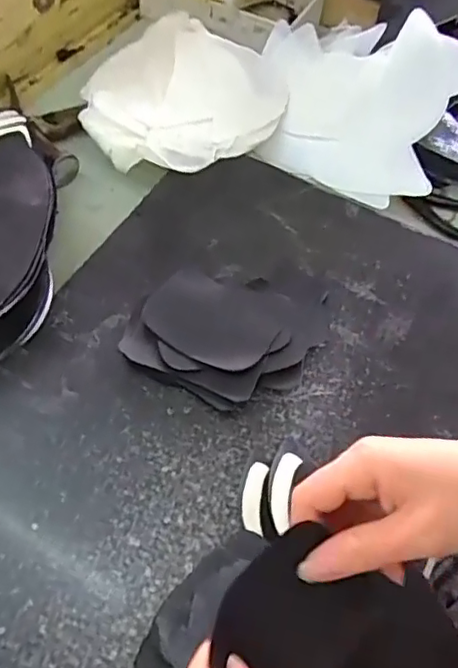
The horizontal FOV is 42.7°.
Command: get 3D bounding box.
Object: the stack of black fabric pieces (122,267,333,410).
[{"bbox_3d":[-0.002,-0.006,0.401,0.118,0.015,0.108,22,59,15],"label":"stack of black fabric pieces"}]

